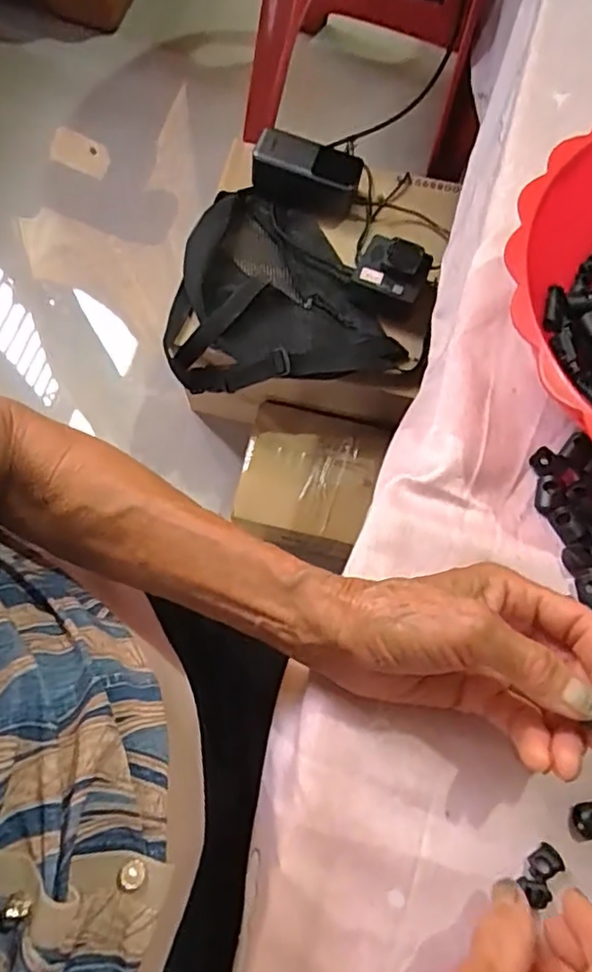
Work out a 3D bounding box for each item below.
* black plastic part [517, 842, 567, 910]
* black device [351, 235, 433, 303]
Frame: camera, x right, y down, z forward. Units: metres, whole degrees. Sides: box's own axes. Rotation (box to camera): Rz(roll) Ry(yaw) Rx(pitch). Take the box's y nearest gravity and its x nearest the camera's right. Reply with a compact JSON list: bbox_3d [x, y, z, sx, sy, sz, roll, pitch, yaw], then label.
[{"bbox_3d":[0.116,0.183,0.284,0.015,0.005,0.024,43,75,11],"label":"black plastic part"},{"bbox_3d":[0.115,-0.261,0.713,0.080,0.033,0.064,26,74,5],"label":"black device"}]

